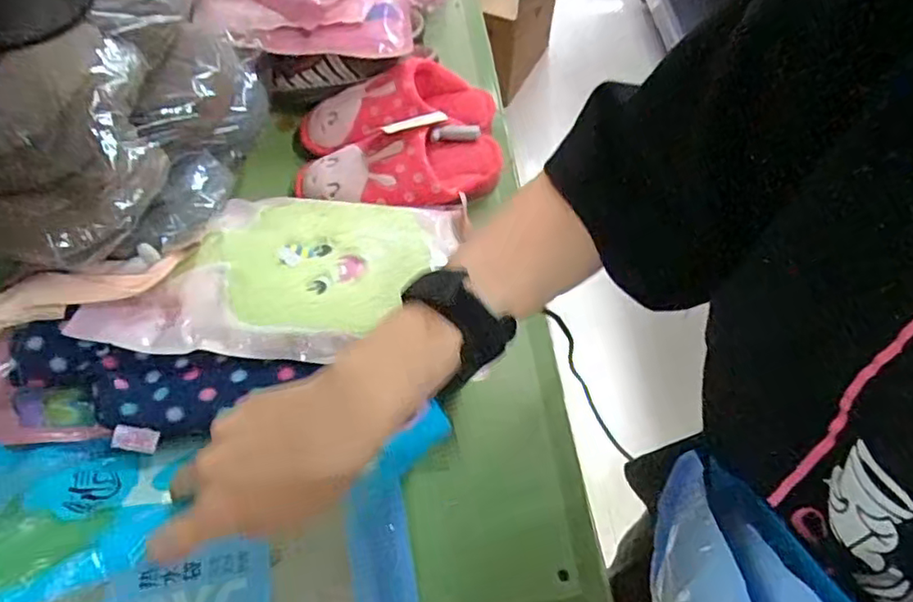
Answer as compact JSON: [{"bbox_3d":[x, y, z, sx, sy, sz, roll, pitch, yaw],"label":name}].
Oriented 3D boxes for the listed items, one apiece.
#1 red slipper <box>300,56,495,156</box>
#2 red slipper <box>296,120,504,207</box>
[{"bbox_3d":[-0.064,-0.200,0.646,0.204,0.057,0.105,-15,59,-10],"label":"red slipper"},{"bbox_3d":[-0.055,-0.128,0.609,0.207,0.052,0.091,-11,58,-8],"label":"red slipper"}]

